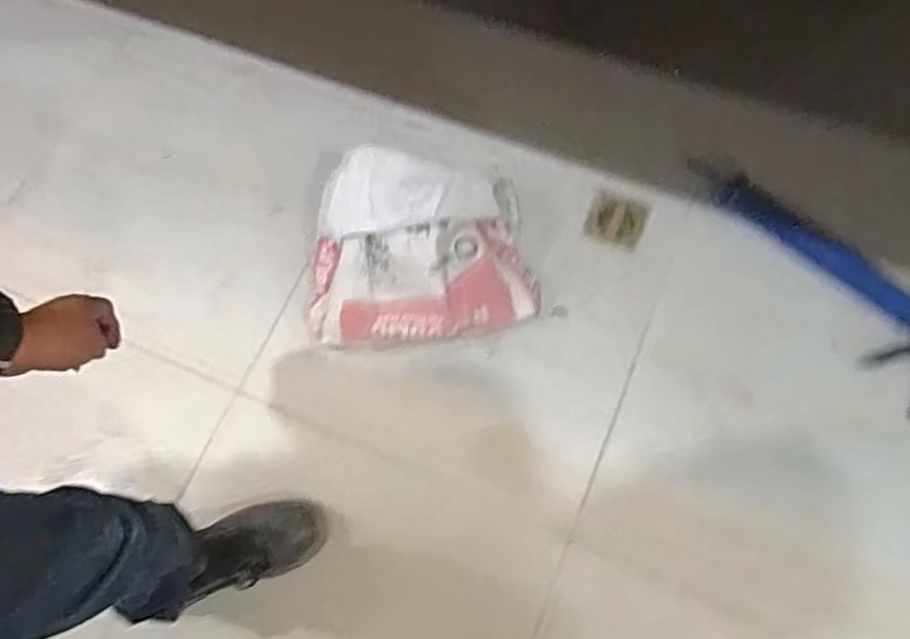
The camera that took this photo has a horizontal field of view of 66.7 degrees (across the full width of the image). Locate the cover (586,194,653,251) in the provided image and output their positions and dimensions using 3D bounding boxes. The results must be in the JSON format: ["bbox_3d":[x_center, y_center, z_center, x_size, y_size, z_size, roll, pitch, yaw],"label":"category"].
[{"bbox_3d":[0.297,-0.182,1.267,0.103,0.010,0.101,22,72,11],"label":"cover"}]

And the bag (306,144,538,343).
[{"bbox_3d":[-0.060,-0.134,1.153,0.397,0.244,0.313,-1,70,3],"label":"bag"}]

